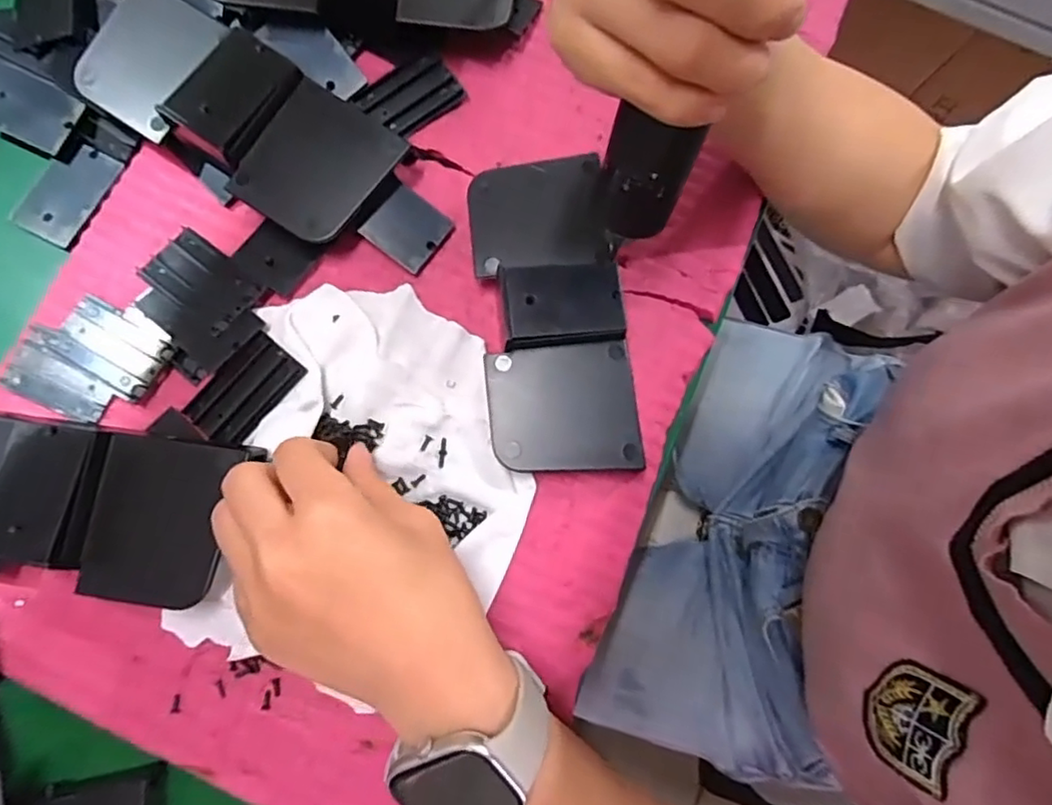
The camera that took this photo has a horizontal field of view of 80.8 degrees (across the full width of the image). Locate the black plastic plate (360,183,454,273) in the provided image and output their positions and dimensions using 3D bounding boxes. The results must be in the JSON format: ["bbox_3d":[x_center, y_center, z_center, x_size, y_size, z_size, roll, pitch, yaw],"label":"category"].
[{"bbox_3d":[-0.062,-0.092,0.325,0.036,0.004,0.036,38,78,-7],"label":"black plastic plate"}]

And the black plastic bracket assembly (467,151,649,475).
[{"bbox_3d":[0.012,-0.045,0.308,0.069,0.030,0.160,-6,79,-4],"label":"black plastic bracket assembly"}]

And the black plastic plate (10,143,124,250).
[{"bbox_3d":[-0.246,-0.113,0.331,0.037,0.005,0.055,26,78,3],"label":"black plastic plate"}]

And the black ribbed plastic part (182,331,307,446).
[{"bbox_3d":[-0.138,-0.006,0.304,0.034,0.008,0.054,39,79,5],"label":"black ribbed plastic part"}]

